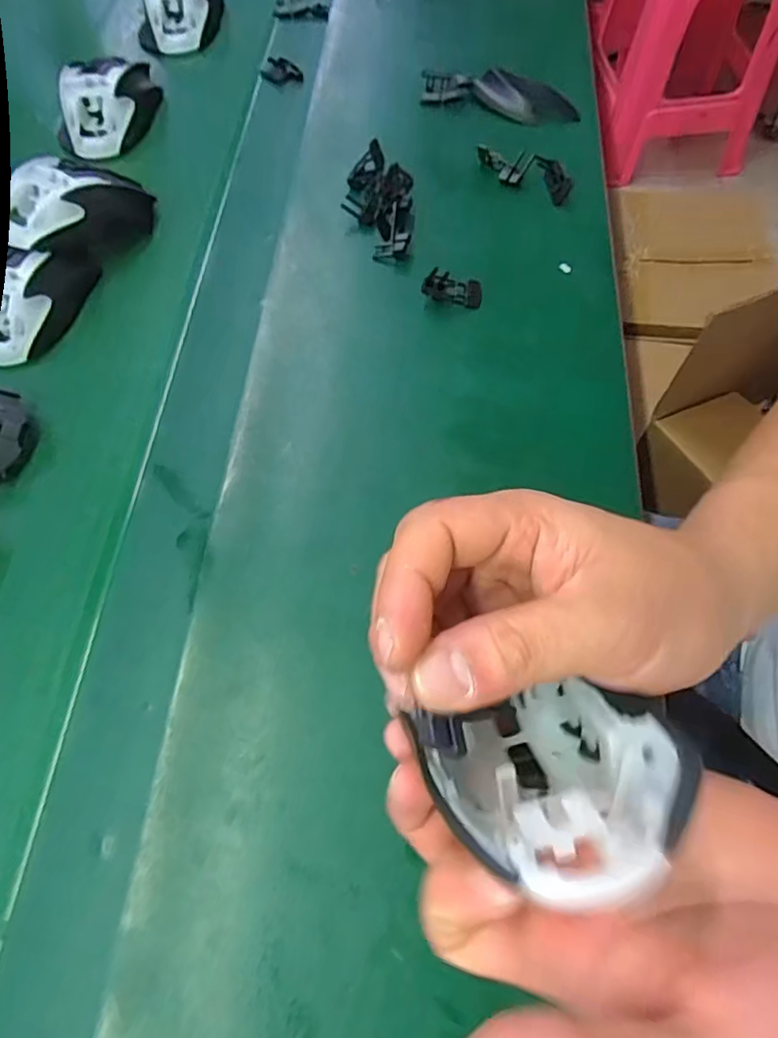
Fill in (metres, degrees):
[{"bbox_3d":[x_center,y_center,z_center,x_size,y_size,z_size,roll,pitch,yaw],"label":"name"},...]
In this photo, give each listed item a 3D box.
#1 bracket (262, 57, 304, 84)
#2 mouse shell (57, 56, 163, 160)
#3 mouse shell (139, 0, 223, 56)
[{"bbox_3d":[-0.093,-0.394,0.510,0.038,0.008,0.022,16,67,8],"label":"bracket"},{"bbox_3d":[-0.235,-0.348,0.486,0.064,0.040,0.101,4,65,4],"label":"mouse shell"},{"bbox_3d":[-0.194,-0.472,0.541,0.071,0.040,0.078,0,65,2],"label":"mouse shell"}]

